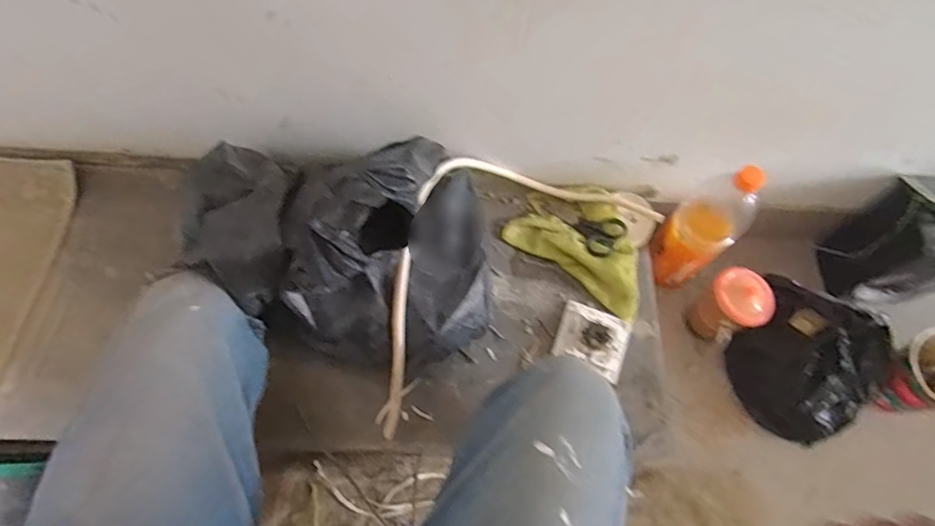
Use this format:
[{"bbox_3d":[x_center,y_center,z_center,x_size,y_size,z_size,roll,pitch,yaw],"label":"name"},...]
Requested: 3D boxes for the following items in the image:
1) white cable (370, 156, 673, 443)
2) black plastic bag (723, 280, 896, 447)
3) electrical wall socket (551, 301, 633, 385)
[{"bbox_3d":[0.026,-0.021,0.687,0.463,0.135,0.204,-36,73,-14],"label":"white cable"},{"bbox_3d":[0.470,0.138,0.762,0.192,0.129,0.173,40,72,14],"label":"black plastic bag"},{"bbox_3d":[0.164,0.096,0.709,0.090,0.030,0.082,22,69,7],"label":"electrical wall socket"}]

